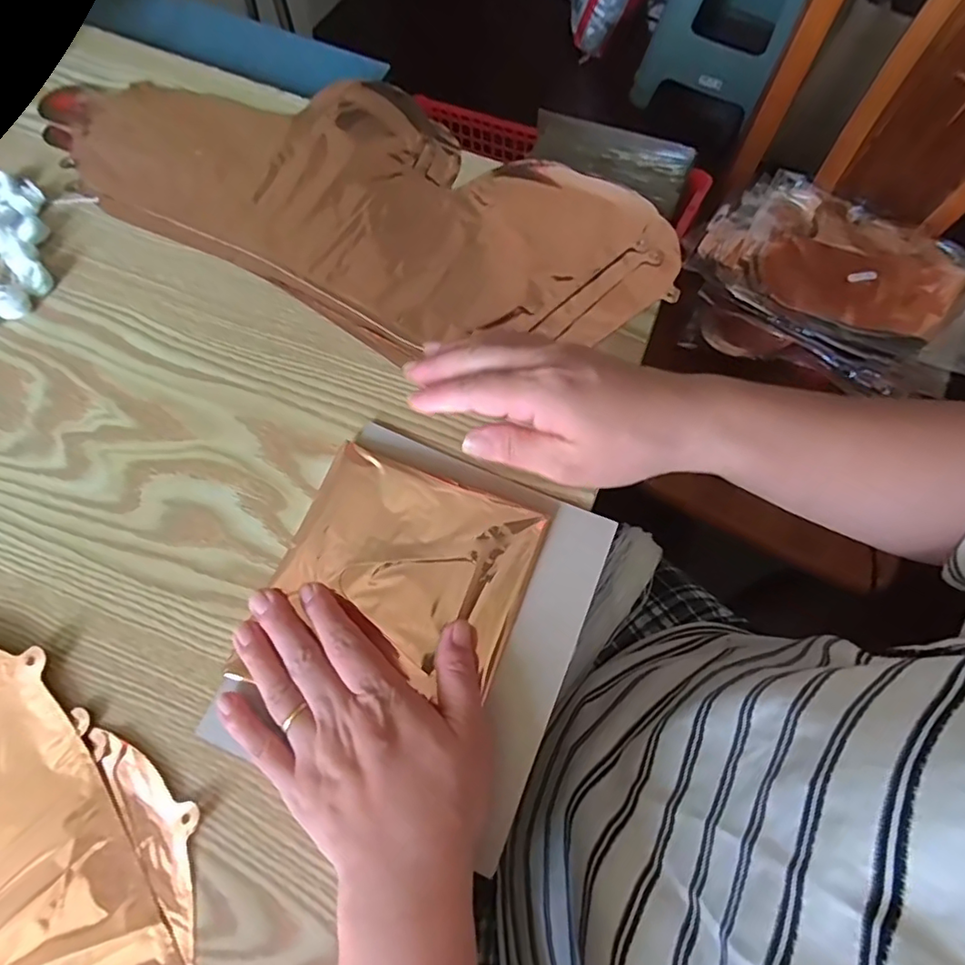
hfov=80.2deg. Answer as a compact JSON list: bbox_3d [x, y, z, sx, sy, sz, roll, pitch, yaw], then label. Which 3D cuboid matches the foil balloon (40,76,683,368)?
[{"bbox_3d":[-0.092,-0.215,0.424,0.455,0.008,0.209,24,70,7],"label":"foil balloon"}]

